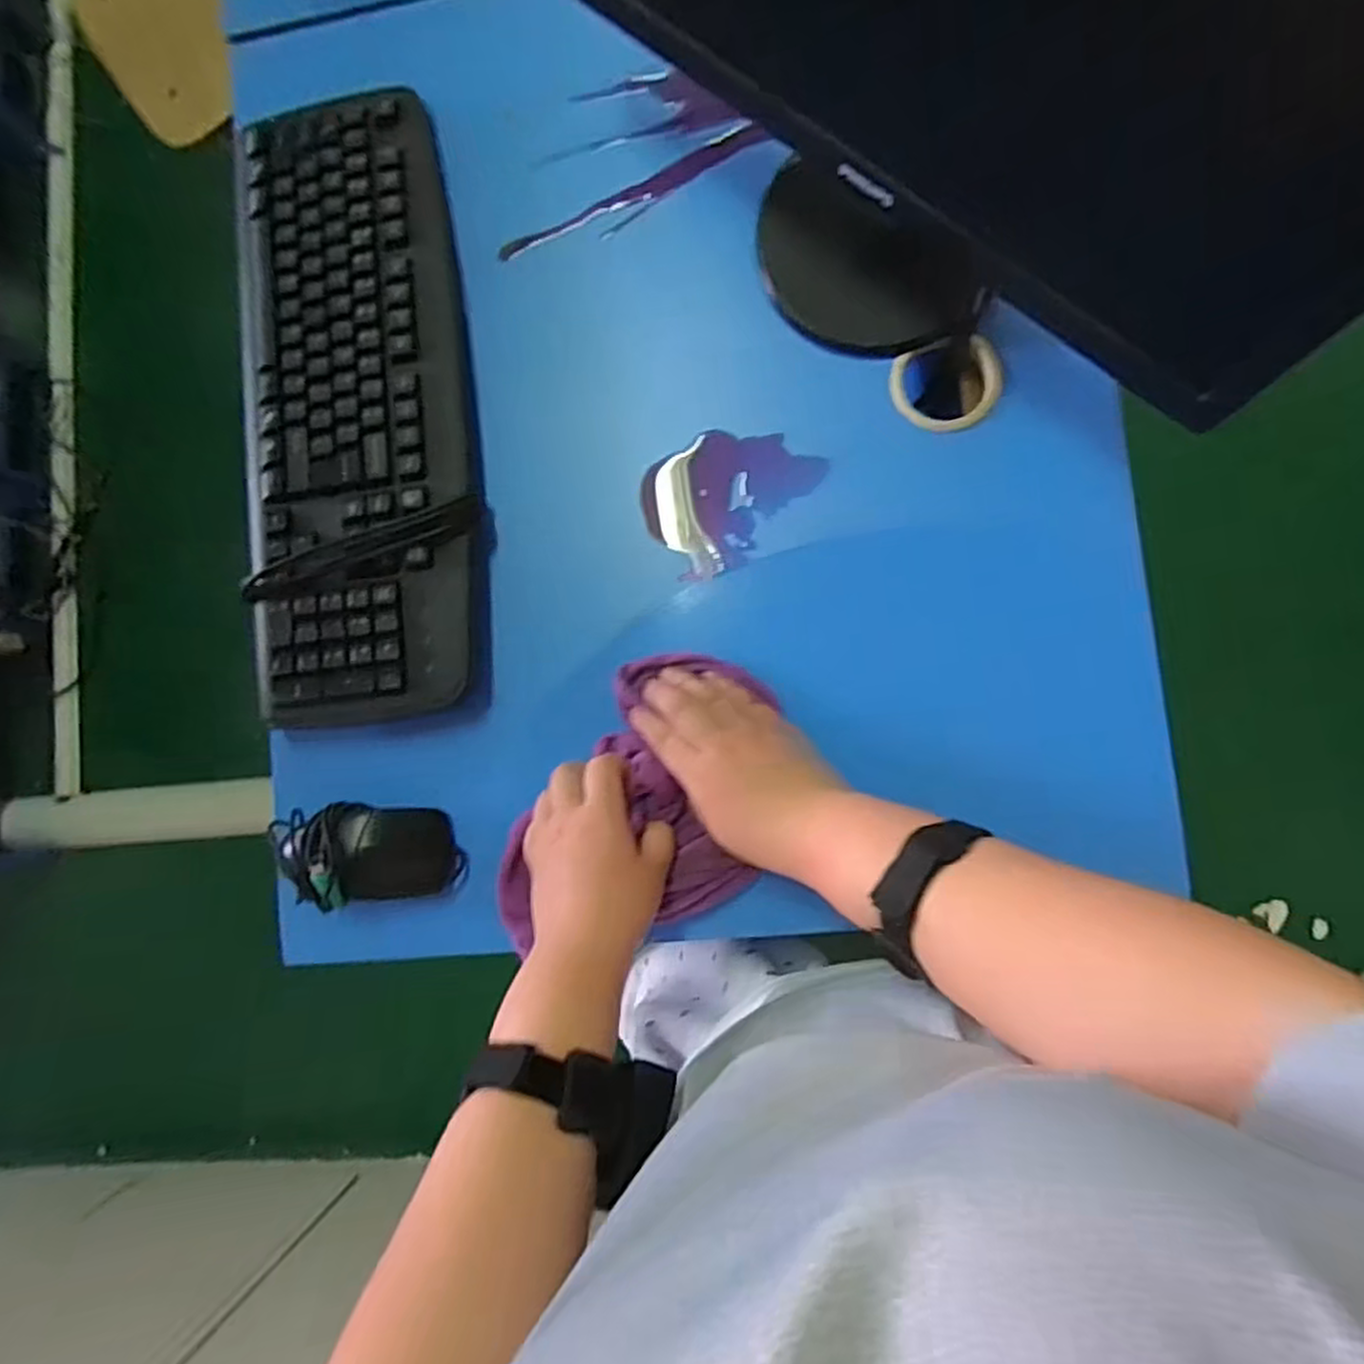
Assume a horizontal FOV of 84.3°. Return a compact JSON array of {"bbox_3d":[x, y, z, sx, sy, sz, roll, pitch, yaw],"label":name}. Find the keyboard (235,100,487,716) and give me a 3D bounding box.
[{"bbox_3d":[-0.230,-0.195,0.522,0.156,0.040,0.434,-7,87,7],"label":"keyboard"}]

